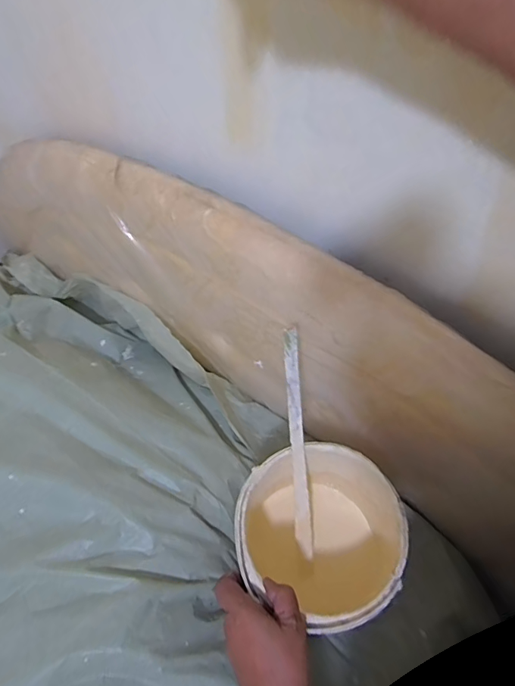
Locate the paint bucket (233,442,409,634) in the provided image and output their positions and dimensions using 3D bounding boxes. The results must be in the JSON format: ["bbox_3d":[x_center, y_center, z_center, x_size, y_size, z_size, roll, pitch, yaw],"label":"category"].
[{"bbox_3d":[0.065,0.229,0.526,0.183,0.142,0.178,2,56,-3],"label":"paint bucket"}]

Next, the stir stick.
[{"bbox_3d":[0.047,0.123,0.513,0.019,0.281,0.009,-7,13,-9],"label":"stir stick"}]

